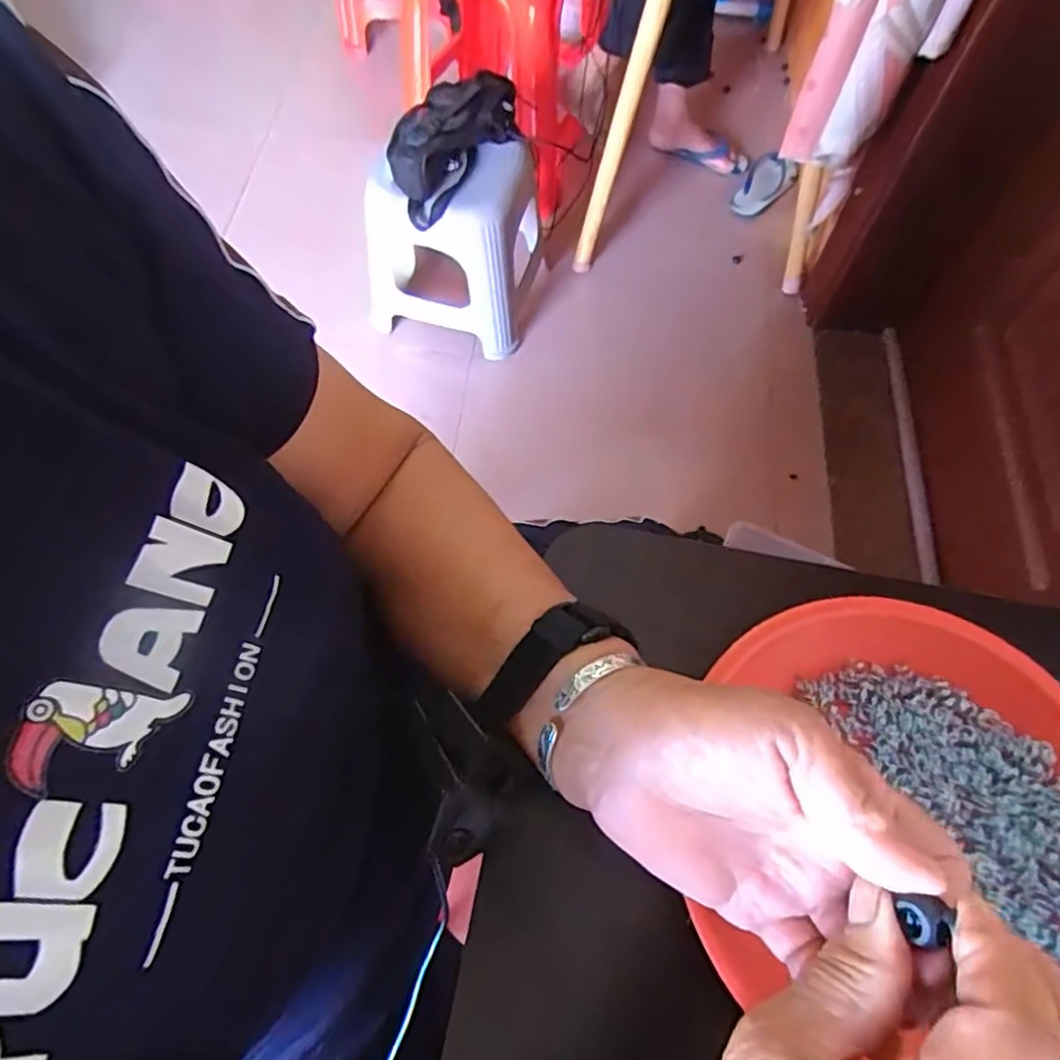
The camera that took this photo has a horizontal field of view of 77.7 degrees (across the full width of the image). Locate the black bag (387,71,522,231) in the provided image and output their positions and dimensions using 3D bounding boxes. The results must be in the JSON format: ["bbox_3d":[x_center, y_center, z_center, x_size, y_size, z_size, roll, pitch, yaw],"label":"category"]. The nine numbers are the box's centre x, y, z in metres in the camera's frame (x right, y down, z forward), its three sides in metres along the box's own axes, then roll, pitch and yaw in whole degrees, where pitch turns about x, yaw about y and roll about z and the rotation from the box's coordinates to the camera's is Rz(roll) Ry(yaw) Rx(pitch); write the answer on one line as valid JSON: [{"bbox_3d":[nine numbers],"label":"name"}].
[{"bbox_3d":[-0.133,-0.668,1.141,0.142,0.107,0.310,37,70,15],"label":"black bag"}]

